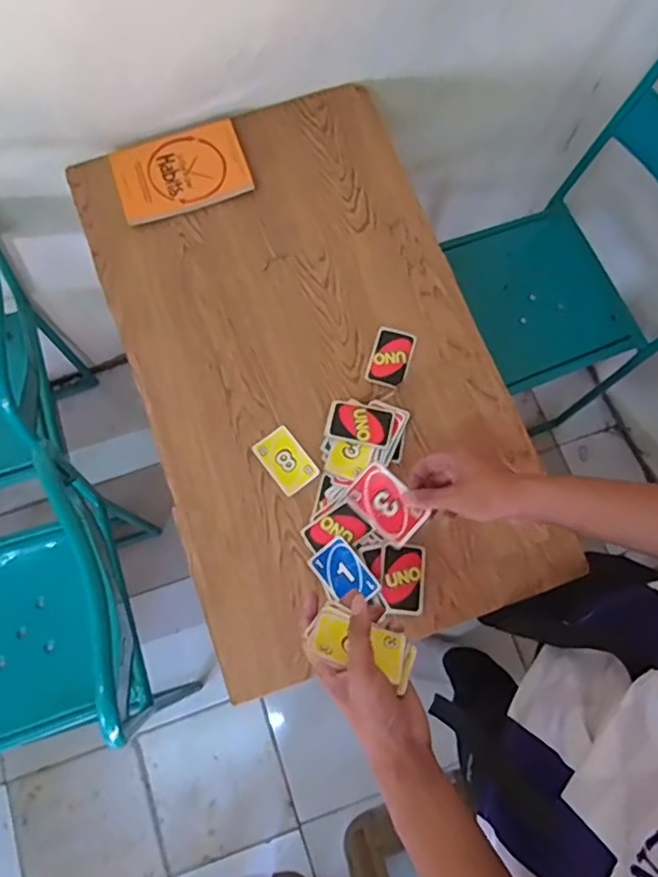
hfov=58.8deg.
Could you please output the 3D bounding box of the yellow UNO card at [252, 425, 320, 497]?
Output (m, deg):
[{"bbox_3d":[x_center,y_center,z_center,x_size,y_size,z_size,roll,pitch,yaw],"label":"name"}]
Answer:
[{"bbox_3d":[-0.057,0.028,0.771,0.055,0.004,0.085,-37,78,-8],"label":"yellow UNO card"}]

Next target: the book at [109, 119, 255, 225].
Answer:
[{"bbox_3d":[-0.220,-0.400,0.869,0.190,0.011,0.138,-18,76,-4],"label":"book"}]

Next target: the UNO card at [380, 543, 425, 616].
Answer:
[{"bbox_3d":[0.092,0.174,0.726,0.053,0.005,0.085,6,71,-5],"label":"UNO card"}]

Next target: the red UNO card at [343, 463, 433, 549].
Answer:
[{"bbox_3d":[0.063,0.071,0.633,0.083,0.009,0.056,41,97,11],"label":"red UNO card"}]

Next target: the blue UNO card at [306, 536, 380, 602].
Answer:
[{"bbox_3d":[0.019,0.168,0.725,0.053,0.009,0.082,-41,76,-5],"label":"blue UNO card"}]

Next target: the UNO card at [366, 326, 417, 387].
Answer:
[{"bbox_3d":[0.085,-0.114,0.803,0.053,0.006,0.080,18,78,8],"label":"UNO card"}]

